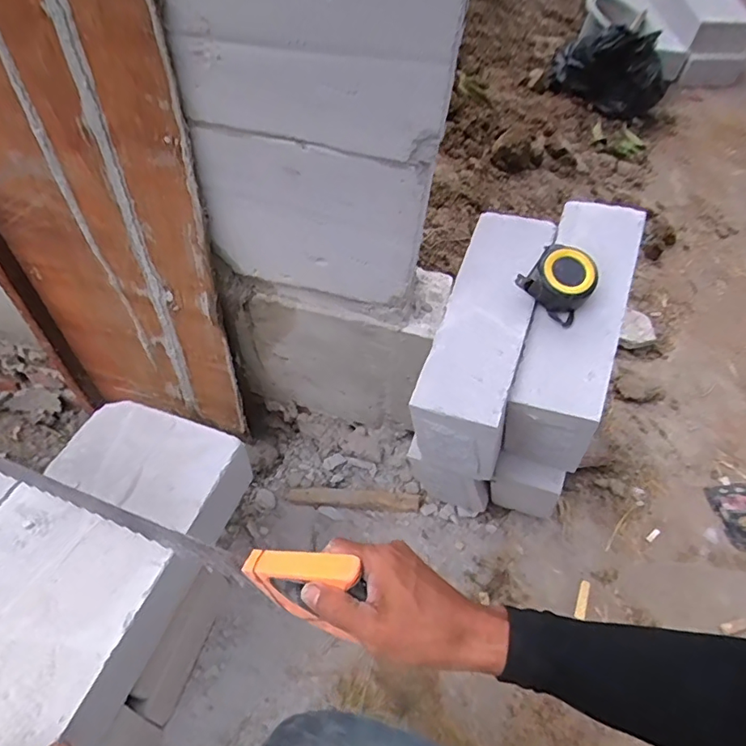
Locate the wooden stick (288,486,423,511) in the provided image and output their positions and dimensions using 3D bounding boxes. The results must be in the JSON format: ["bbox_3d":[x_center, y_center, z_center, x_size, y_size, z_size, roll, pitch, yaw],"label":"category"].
[{"bbox_3d":[-0.032,0.213,0.906,0.222,0.018,0.030,5,53,-1],"label":"wooden stick"}]

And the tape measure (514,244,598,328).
[{"bbox_3d":[0.212,-0.108,0.607,0.078,0.044,0.073,34,79,7],"label":"tape measure"}]

